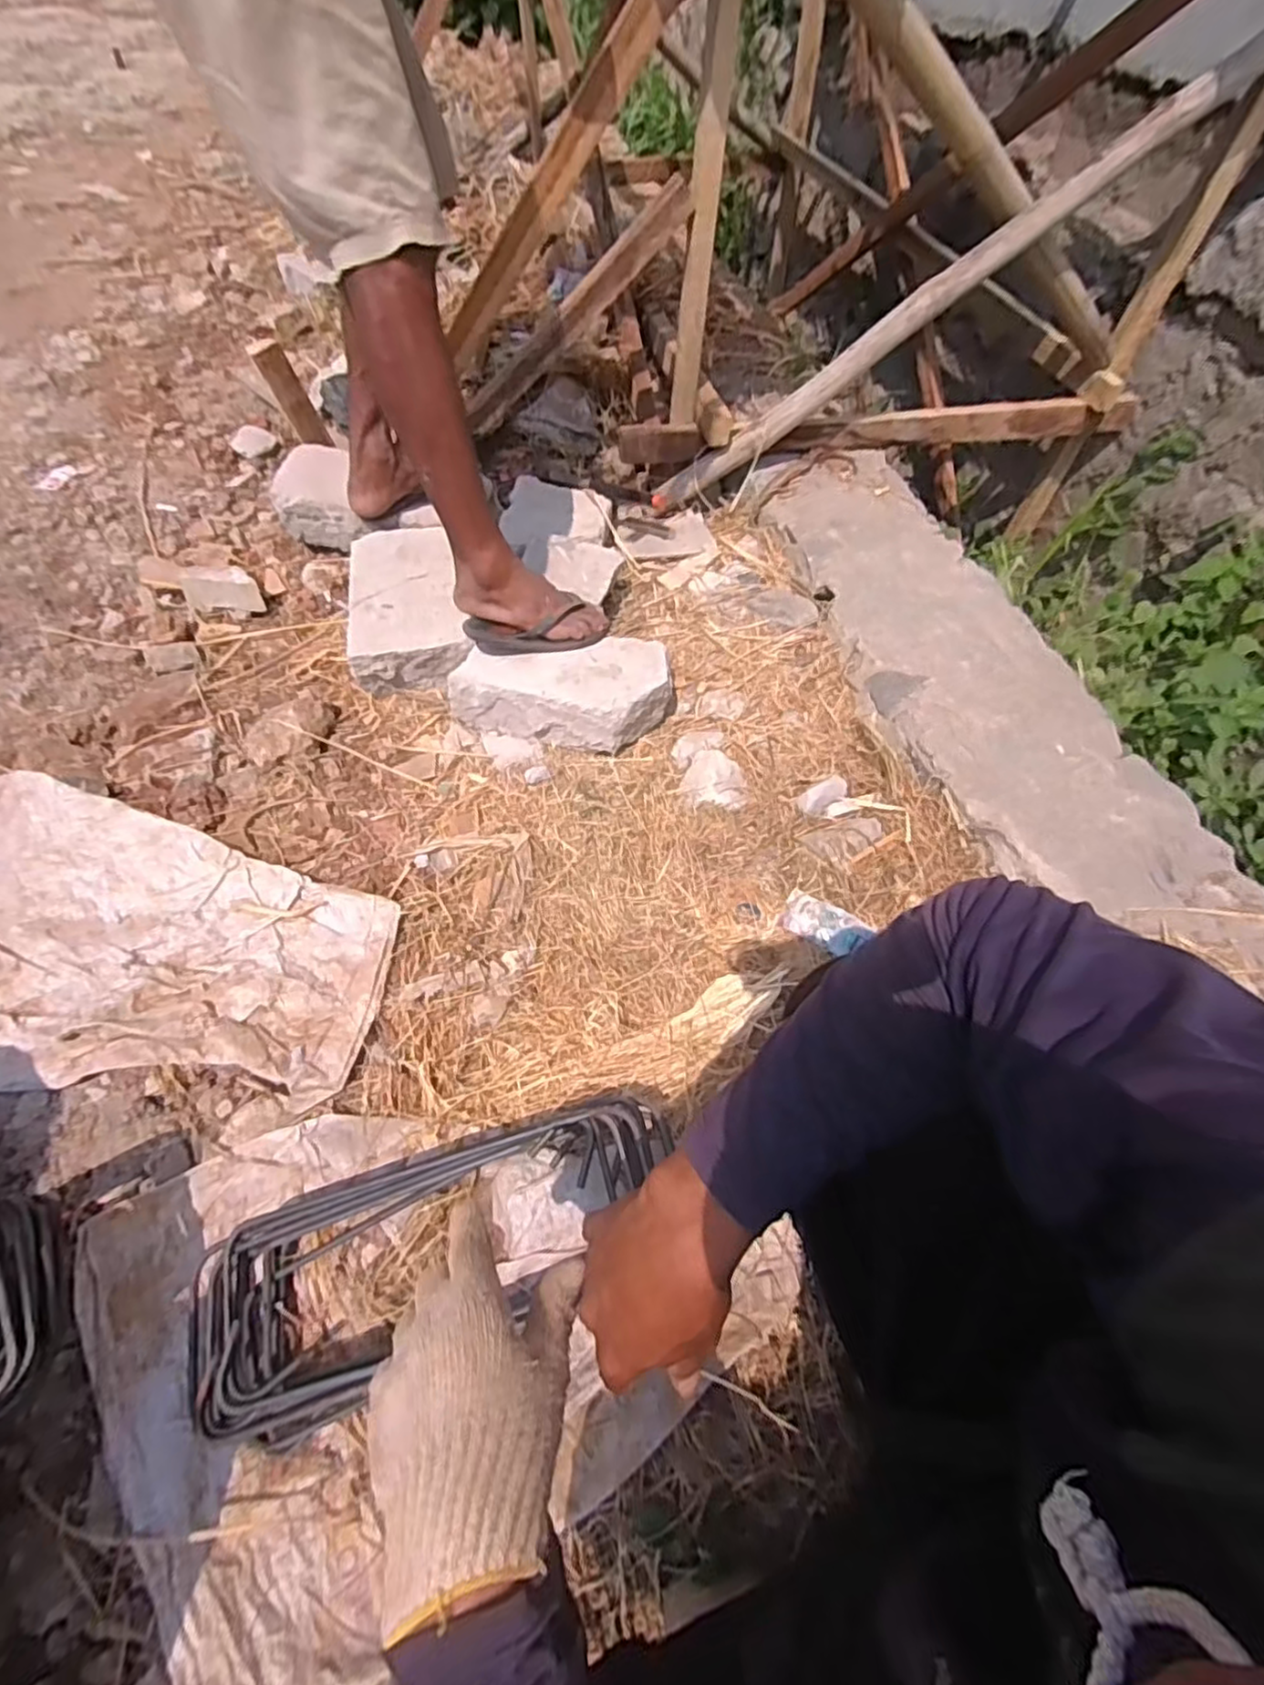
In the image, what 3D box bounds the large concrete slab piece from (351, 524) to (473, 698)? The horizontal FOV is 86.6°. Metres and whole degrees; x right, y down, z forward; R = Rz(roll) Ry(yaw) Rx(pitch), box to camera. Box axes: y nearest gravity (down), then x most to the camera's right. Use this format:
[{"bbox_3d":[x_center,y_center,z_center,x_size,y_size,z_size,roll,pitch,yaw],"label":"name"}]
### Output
[{"bbox_3d":[-0.376,-0.406,1.153,0.193,0.084,0.320,-9,57,-5],"label":"large concrete slab piece"}]

